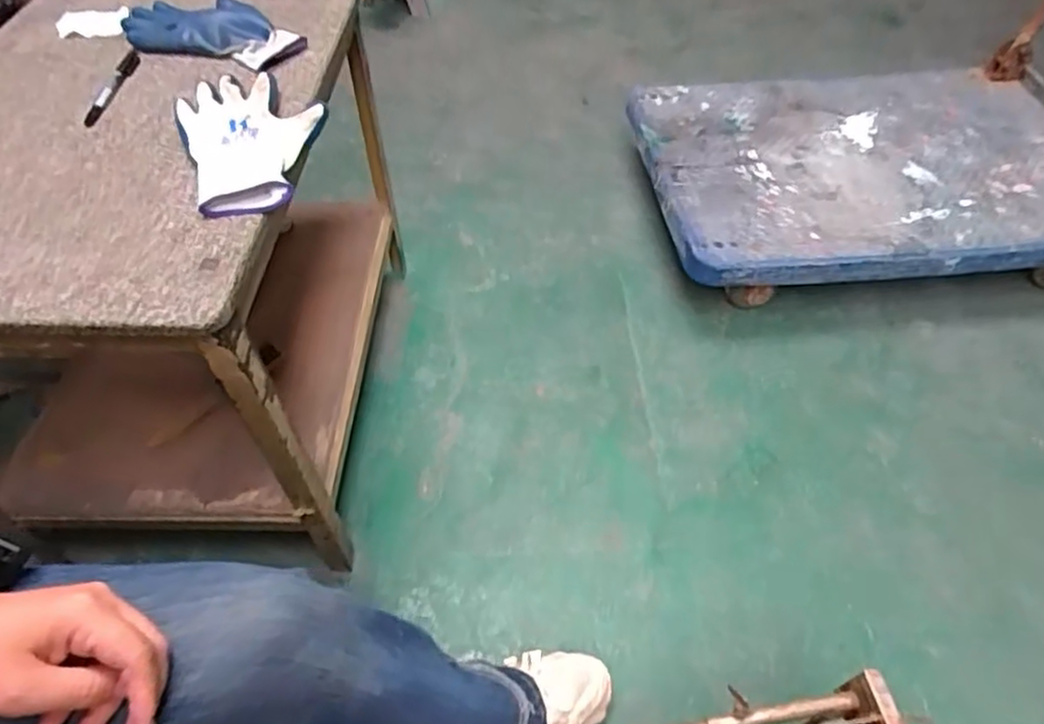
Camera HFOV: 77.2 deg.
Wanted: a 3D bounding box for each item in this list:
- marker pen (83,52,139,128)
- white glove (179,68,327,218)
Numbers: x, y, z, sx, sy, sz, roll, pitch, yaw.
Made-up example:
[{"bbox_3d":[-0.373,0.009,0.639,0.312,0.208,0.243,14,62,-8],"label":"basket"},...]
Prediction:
[{"bbox_3d":[-0.445,-0.301,0.712,0.018,0.011,0.154,-4,52,-3],"label":"marker pen"},{"bbox_3d":[-0.260,-0.222,0.643,0.137,0.030,0.208,-20,54,-15],"label":"white glove"}]

